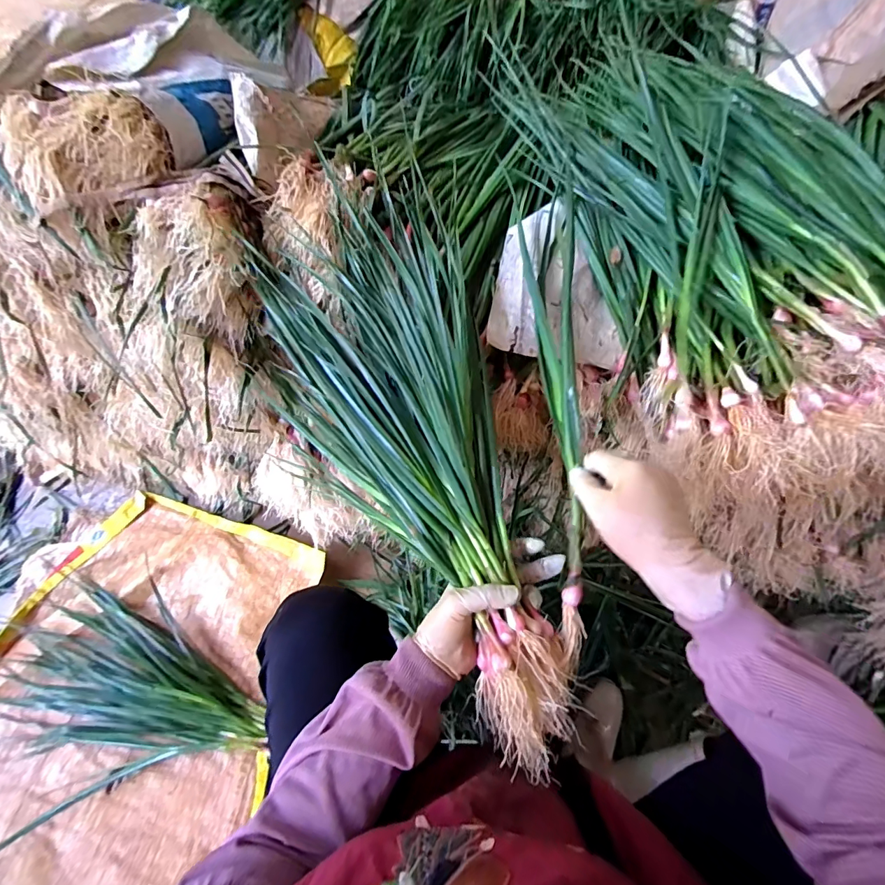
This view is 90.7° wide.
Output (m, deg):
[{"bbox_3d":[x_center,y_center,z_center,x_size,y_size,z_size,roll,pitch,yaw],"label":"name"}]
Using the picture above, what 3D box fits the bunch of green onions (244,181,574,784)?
[{"bbox_3d":[-0.024,0.019,0.465,0.219,0.119,0.549,-20,73,-8],"label":"bunch of green onions"}]

